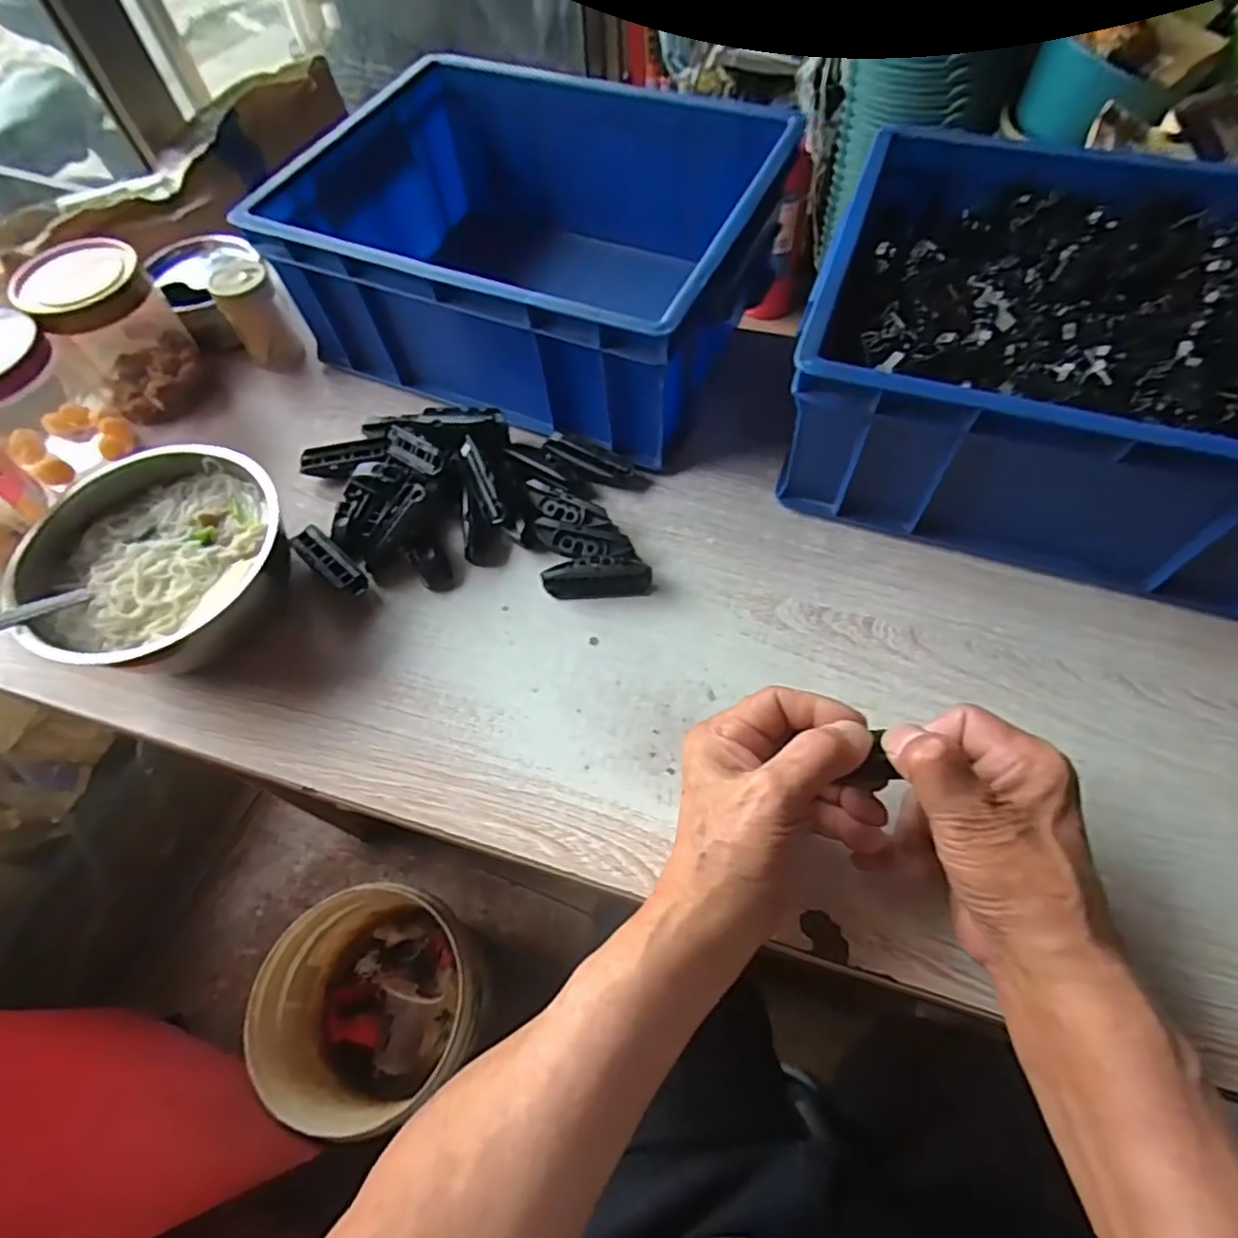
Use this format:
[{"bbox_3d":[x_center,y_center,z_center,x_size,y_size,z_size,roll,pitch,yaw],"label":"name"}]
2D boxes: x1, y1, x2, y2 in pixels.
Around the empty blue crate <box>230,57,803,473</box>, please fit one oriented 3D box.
[{"bbox_3d":[-0.058,-0.297,0.527,0.339,0.130,0.279,24,65,15],"label":"empty blue crate"}]

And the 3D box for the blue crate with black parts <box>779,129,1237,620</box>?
[{"bbox_3d":[0.303,-0.164,0.431,0.332,0.134,0.255,18,64,13],"label":"blue crate with black parts"}]

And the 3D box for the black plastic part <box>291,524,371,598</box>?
[{"bbox_3d":[-0.199,-0.039,0.454,0.069,0.018,0.021,39,70,21],"label":"black plastic part"}]

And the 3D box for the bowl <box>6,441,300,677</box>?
[{"bbox_3d":[-0.288,-0.033,0.427,0.150,0.071,0.155,-1,61,2],"label":"bowl"}]

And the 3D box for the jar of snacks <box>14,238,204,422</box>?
[{"bbox_3d":[-0.395,-0.227,0.516,0.084,0.100,0.097,-38,66,-17],"label":"jar of snacks"}]

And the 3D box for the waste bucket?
[{"bbox_3d":[-0.314,0.515,0.896,0.238,0.260,0.265,19,64,13],"label":"waste bucket"}]

